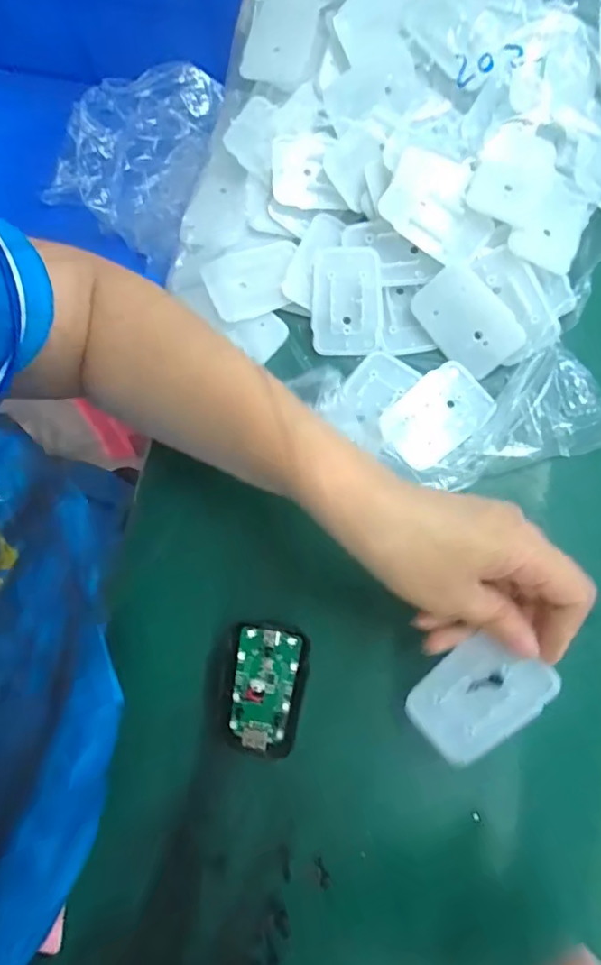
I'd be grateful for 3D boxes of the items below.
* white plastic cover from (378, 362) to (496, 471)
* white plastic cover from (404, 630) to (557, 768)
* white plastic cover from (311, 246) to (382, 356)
[{"bbox_3d":[0.086,-0.043,0.332,0.067,0.009,0.047,-41,80,-9],"label":"white plastic cover"},{"bbox_3d":[0.088,0.108,0.265,0.045,0.004,0.070,45,104,15],"label":"white plastic cover"},{"bbox_3d":[0.030,-0.119,0.347,0.045,0.005,0.070,0,89,3],"label":"white plastic cover"}]

